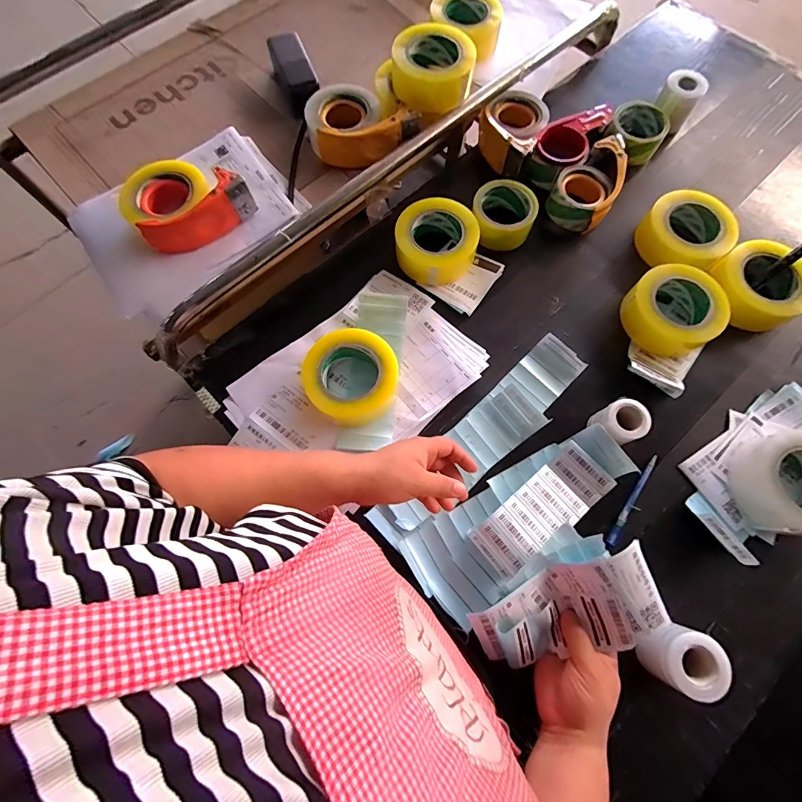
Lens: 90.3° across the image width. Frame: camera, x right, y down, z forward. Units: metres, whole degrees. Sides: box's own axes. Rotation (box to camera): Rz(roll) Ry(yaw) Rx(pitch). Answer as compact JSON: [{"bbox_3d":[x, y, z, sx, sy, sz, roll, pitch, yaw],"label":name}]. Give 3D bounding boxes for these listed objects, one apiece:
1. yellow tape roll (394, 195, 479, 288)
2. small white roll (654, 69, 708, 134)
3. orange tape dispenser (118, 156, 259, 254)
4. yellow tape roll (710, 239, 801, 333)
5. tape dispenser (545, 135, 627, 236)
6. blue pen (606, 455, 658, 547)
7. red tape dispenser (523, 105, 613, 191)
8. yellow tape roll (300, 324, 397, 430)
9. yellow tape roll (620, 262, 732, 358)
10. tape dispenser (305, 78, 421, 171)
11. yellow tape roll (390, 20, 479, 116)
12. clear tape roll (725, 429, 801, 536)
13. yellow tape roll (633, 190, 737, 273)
[{"bbox_3d":[0.054,-0.240,0.604,0.120,0.052,0.119,0,72,0],"label":"yellow tape roll"},{"bbox_3d":[0.468,-0.507,0.682,0.065,0.070,0.062,41,77,12],"label":"small white roll"},{"bbox_3d":[-0.314,-0.293,0.578,0.153,0.061,0.124,-39,78,-11],"label":"orange tape dispenser"},{"bbox_3d":[0.517,-0.165,0.580,0.125,0.052,0.125,0,72,0],"label":"yellow tape roll"},{"bbox_3d":[0.298,-0.342,0.635,0.091,0.062,0.147,30,75,9],"label":"tape dispenser"},{"bbox_3d":[0.298,0.126,0.506,0.018,0.010,0.135,34,75,10],"label":"blue pen"},{"bbox_3d":[0.271,-0.418,0.671,0.083,0.075,0.172,33,75,10],"label":"red tape dispenser"},{"bbox_3d":[-0.064,-0.030,0.537,0.126,0.050,0.120,0,72,0],"label":"yellow tape roll"},{"bbox_3d":[0.387,-0.128,0.570,0.123,0.060,0.112,39,76,12],"label":"yellow tape roll"},{"bbox_3d":[-0.064,-0.439,0.632,0.160,0.055,0.124,-15,74,-5],"label":"tape dispenser"},{"bbox_3d":[0.051,-0.517,0.621,0.123,0.064,0.123,0,73,-1],"label":"yellow tape roll"},{"bbox_3d":[0.475,0.100,0.485,0.106,0.066,0.120,-1,72,0],"label":"clear tape roll"},{"bbox_3d":[0.434,-0.255,0.611,0.121,0.055,0.121,0,72,0],"label":"yellow tape roll"}]

